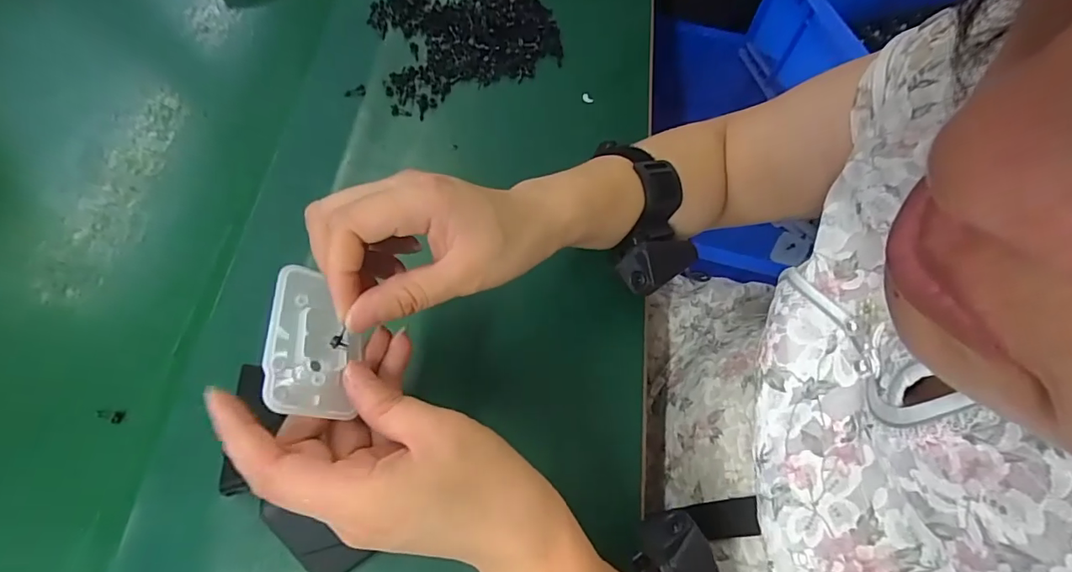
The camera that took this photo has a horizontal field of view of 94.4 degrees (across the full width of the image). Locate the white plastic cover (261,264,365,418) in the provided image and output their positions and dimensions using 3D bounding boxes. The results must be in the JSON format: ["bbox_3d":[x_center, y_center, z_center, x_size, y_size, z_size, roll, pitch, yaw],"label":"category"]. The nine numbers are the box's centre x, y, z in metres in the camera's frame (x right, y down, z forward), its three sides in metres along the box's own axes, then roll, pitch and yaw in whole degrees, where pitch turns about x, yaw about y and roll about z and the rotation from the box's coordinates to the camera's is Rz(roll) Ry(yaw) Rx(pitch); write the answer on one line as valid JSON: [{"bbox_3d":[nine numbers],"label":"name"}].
[{"bbox_3d":[-0.099,0.023,0.222,0.009,0.039,0.067,-27,58,30],"label":"white plastic cover"}]

